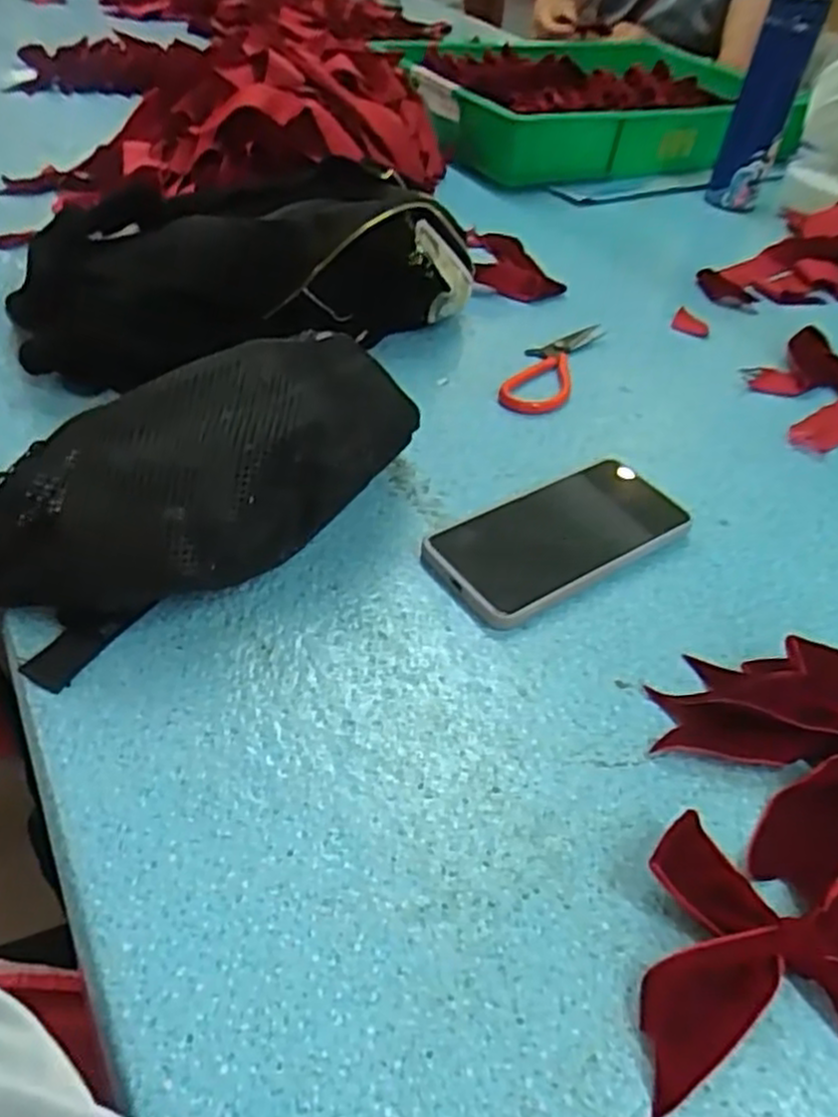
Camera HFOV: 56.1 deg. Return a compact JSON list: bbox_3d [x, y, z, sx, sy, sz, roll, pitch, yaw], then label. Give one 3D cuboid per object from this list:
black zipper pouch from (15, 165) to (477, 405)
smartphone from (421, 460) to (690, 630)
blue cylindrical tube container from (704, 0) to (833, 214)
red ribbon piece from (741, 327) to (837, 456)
[{"bbox_3d":[-0.116,-0.215,0.594,0.316,0.109,0.142,-6,45,-13],"label":"black zipper pouch"},{"bbox_3d":[0.084,-0.016,0.476,0.158,0.011,0.077,-26,51,-26],"label":"smartphone"},{"bbox_3d":[0.389,-0.510,0.893,0.059,0.217,0.067,23,46,17],"label":"blue cylindrical tube container"},{"bbox_3d":[0.318,-0.139,0.638,0.084,0.020,0.153,0,44,-7],"label":"red ribbon piece"}]

